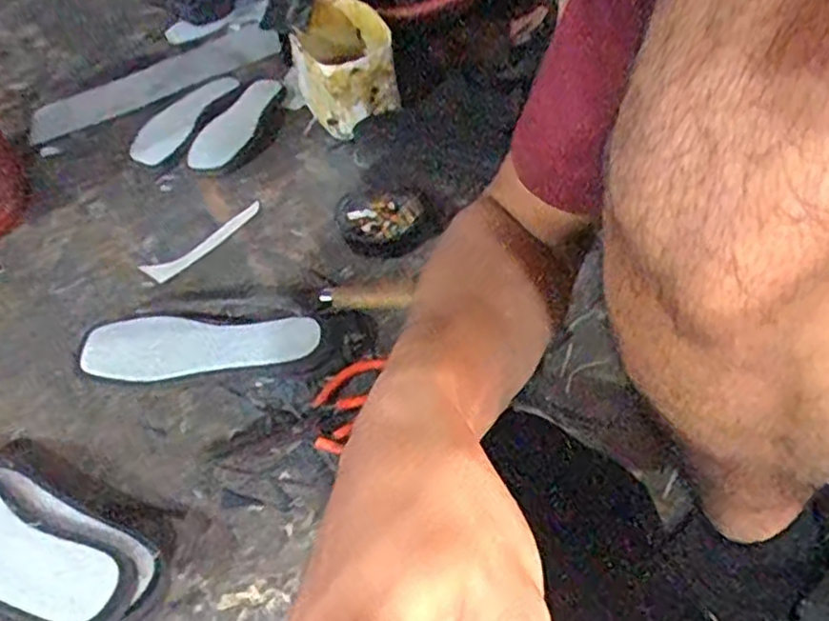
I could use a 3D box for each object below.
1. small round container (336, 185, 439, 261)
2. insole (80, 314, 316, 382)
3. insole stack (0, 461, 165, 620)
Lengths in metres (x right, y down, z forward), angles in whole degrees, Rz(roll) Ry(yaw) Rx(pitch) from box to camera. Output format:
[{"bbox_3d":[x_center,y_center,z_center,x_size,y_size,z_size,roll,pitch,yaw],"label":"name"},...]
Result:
[{"bbox_3d":[-0.033,-0.110,0.840,0.114,0.024,0.114,-3,47,3],"label":"small round container"},{"bbox_3d":[-0.216,0.029,0.712,0.232,0.013,0.081,-4,46,-1],"label":"insole"},{"bbox_3d":[-0.323,0.193,0.571,0.259,0.064,0.109,11,49,16],"label":"insole stack"}]

